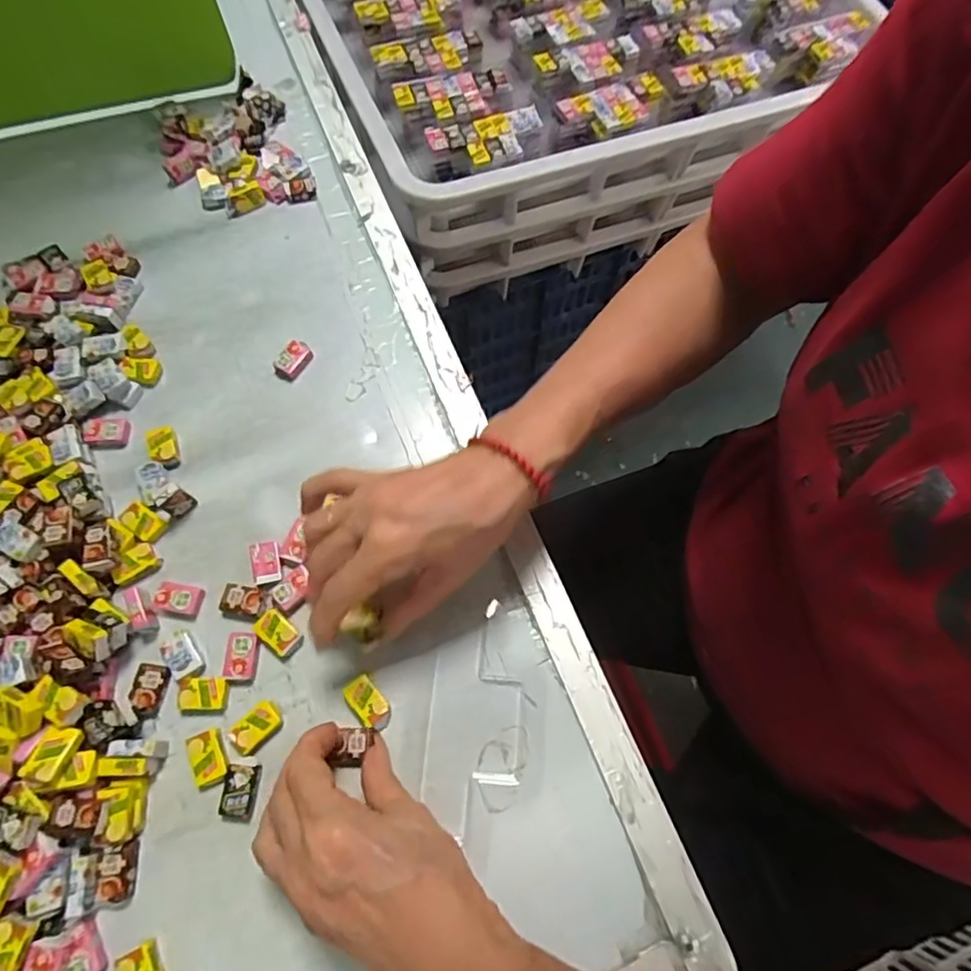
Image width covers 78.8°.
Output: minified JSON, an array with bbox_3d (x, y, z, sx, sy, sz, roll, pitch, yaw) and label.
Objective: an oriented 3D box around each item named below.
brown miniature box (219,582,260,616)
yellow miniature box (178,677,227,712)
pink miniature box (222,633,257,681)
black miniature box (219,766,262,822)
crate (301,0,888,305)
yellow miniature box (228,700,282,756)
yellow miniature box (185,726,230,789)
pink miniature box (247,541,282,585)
[{"bbox_3d":[-0.146,0.068,0.355,0.024,0.005,0.018,8,68,2],"label":"brown miniature box"},{"bbox_3d":[-0.160,0.119,0.335,0.026,0.006,0.018,-1,68,-2],"label":"yellow miniature box"},{"bbox_3d":[-0.142,0.099,0.343,0.018,0.008,0.025,-1,68,-1],"label":"pink miniature box"},{"bbox_3d":[-0.132,0.165,0.317,0.019,0.007,0.027,5,68,1],"label":"black miniature box"},{"bbox_3d":[0.109,-0.578,0.755,0.618,0.144,0.548,-21,70,-9],"label":"crate"},{"bbox_3d":[-0.128,0.135,0.330,0.018,0.008,0.028,42,73,15],"label":"yellow miniature box"},{"bbox_3d":[-0.152,0.149,0.324,0.017,0.008,0.028,-24,70,-11],"label":"yellow miniature box"},{"bbox_3d":[-0.135,0.047,0.361,0.018,0.004,0.025,-17,69,-8],"label":"pink miniature box"}]

